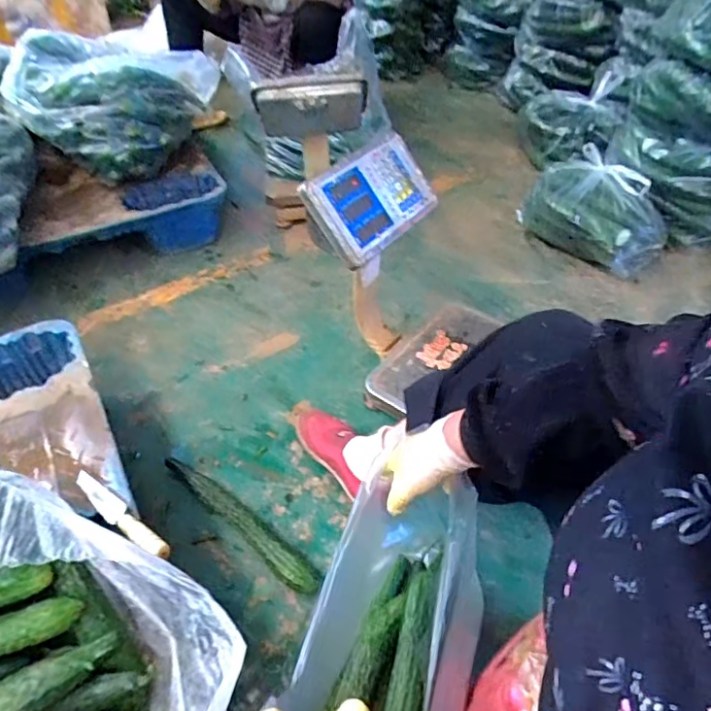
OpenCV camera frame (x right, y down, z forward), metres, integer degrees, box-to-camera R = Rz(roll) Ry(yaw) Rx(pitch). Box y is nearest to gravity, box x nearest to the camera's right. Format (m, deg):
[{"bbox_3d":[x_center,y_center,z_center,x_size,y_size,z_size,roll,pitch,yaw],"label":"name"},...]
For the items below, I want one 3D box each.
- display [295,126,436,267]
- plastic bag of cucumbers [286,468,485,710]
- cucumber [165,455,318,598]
[{"bbox_3d":[0.032,-0.259,0.868,0.111,0.106,0.245,26,52,24],"label":"display"},{"bbox_3d":[0.050,0.348,0.690,0.181,0.111,0.324,16,48,16],"label":"plastic bag of cucumbers"},{"bbox_3d":[-0.192,0.252,0.855,0.348,0.046,0.048,31,54,28],"label":"cucumber"}]

